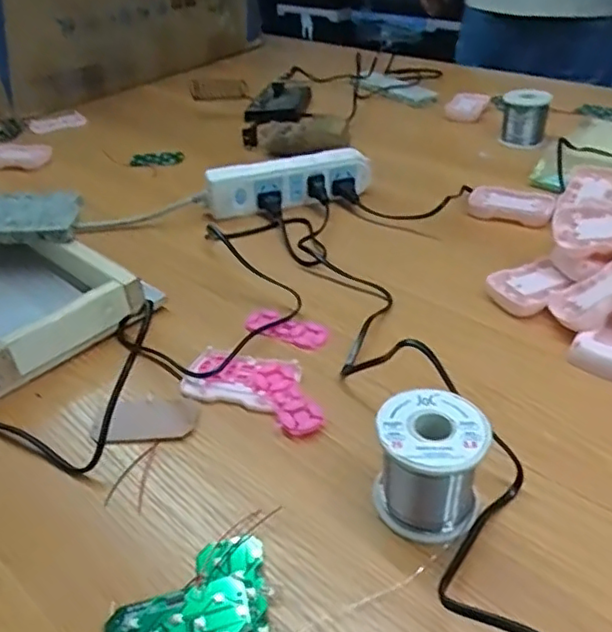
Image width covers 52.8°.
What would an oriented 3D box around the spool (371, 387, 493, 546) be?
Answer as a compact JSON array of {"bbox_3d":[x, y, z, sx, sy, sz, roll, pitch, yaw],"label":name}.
[{"bbox_3d":[0.073,0.086,0.365,0.061,0.067,0.056,-4,35,3],"label":"spool"}]

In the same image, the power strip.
[{"bbox_3d":[-0.017,-0.155,0.719,0.193,0.053,0.039,-16,37,-15],"label":"power strip"}]

